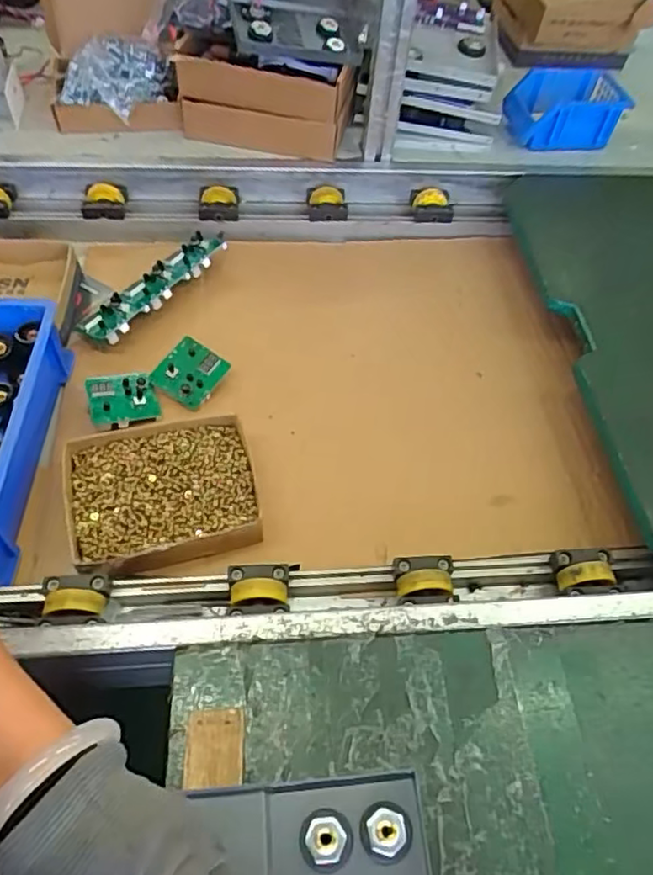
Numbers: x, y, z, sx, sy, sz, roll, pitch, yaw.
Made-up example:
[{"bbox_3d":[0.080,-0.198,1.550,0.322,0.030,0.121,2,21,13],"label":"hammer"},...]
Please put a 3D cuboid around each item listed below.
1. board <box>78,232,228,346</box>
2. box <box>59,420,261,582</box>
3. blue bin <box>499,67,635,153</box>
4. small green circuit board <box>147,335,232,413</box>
[{"bbox_3d":[-0.205,-0.186,0.765,0.059,0.043,0.228,30,58,16],"label":"board"},{"bbox_3d":[-0.156,0.057,0.594,0.173,0.036,0.142,-10,56,-11],"label":"box"},{"bbox_3d":[0.342,-0.481,0.898,0.160,0.080,0.113,3,54,-3],"label":"blue bin"},{"bbox_3d":[-0.151,-0.073,0.684,0.065,0.012,0.070,30,72,5],"label":"small green circuit board"}]

